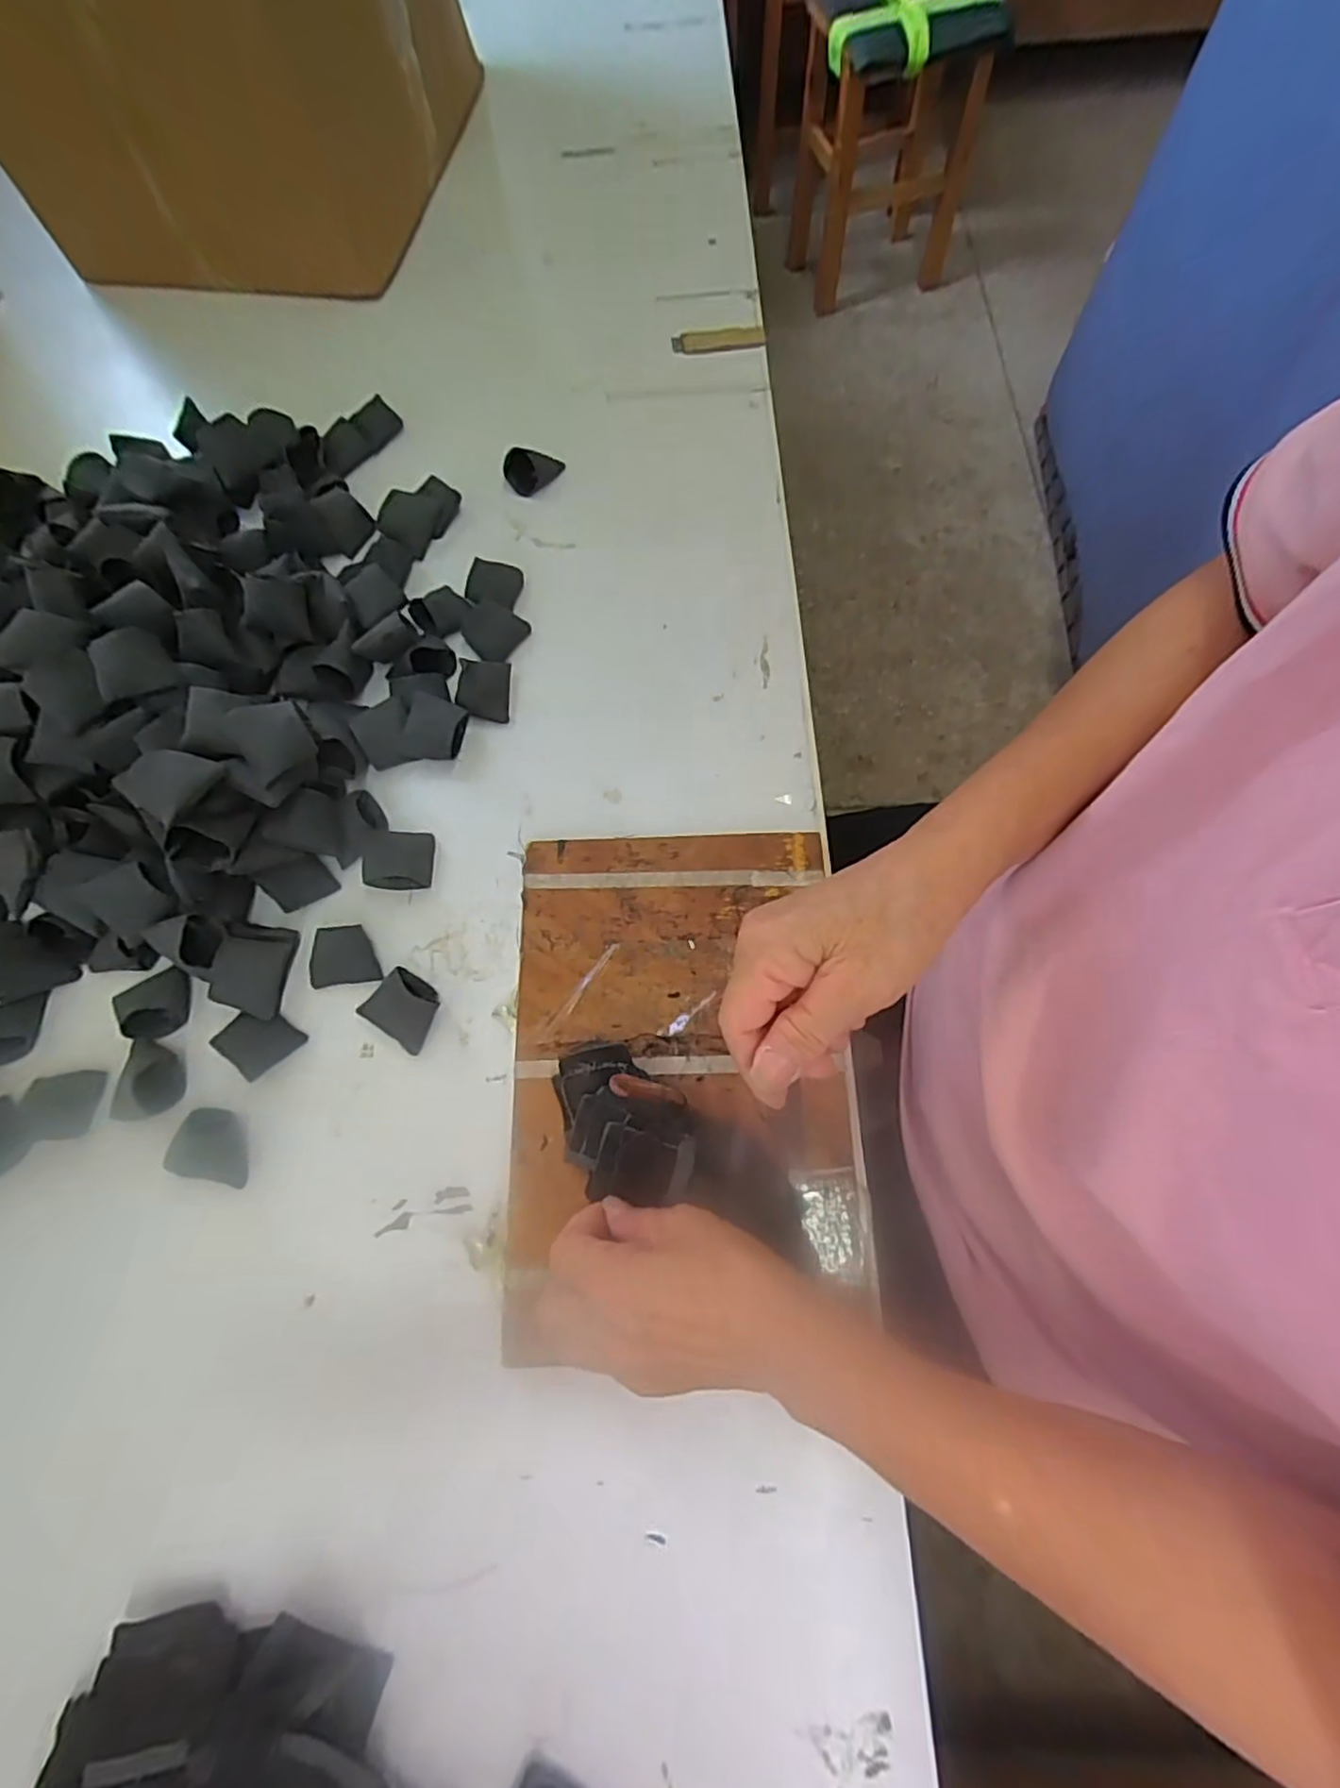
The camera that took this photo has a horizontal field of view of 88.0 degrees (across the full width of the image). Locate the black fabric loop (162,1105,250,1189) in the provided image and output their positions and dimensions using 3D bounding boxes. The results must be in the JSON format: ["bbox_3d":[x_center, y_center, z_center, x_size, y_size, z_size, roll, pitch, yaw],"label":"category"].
[{"bbox_3d":[-0.249,0.137,0.378,0.042,0.014,0.035,11,71,6],"label":"black fabric loop"}]

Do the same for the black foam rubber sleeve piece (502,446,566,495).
[{"bbox_3d":[-0.103,-0.318,0.523,0.043,0.023,0.023,-2,71,1],"label":"black foam rubber sleeve piece"}]

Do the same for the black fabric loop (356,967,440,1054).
[{"bbox_3d":[-0.151,0.065,0.396,0.040,0.013,0.034,33,75,13],"label":"black fabric loop"}]

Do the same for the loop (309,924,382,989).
[{"bbox_3d":[-0.191,0.035,0.408,0.039,0.007,0.036,-7,71,0],"label":"loop"}]

